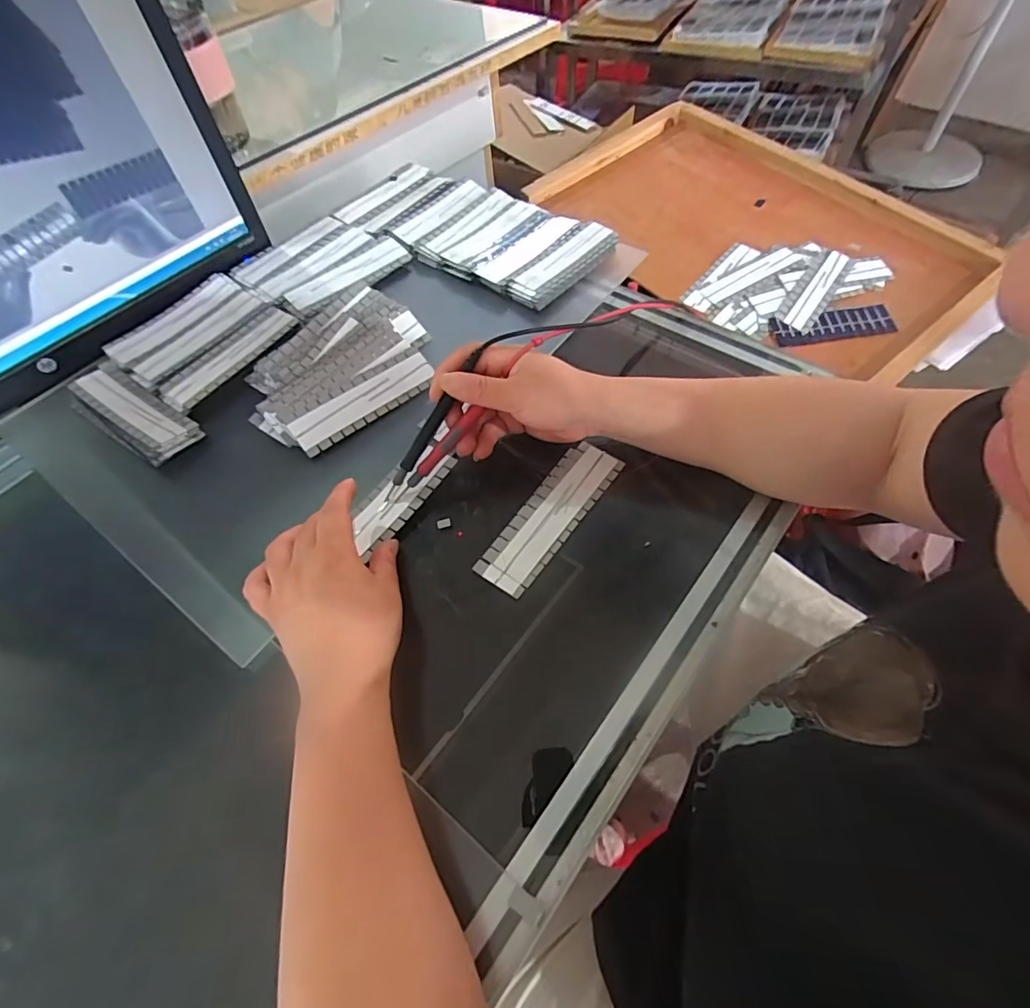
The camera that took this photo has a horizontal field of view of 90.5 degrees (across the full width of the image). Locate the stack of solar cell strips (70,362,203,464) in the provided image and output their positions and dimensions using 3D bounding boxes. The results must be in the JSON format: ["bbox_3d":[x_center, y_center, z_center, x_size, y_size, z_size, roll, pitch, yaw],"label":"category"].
[{"bbox_3d":[-0.317,-0.076,0.421,0.134,0.014,0.046,30,65,21],"label":"stack of solar cell strips"}]

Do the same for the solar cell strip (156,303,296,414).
[{"bbox_3d":[-0.253,-0.133,0.452,0.045,0.004,0.130,28,64,20],"label":"solar cell strip"}]

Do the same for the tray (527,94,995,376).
[{"bbox_3d":[0.261,-0.323,0.597,0.276,0.031,0.464,-35,64,-17],"label":"tray"}]

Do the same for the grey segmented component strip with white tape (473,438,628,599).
[{"bbox_3d":[0.027,0.007,0.373,0.043,0.004,0.133,31,65,22],"label":"grey segmented component strip with white tape"}]

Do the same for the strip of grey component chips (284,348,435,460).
[{"bbox_3d":[-0.121,-0.086,0.416,0.124,0.004,0.039,-38,87,-21],"label":"strip of grey component chips"}]

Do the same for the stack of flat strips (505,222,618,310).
[{"bbox_3d":[0.050,-0.234,0.502,0.043,0.014,0.130,37,67,24],"label":"stack of flat strips"}]

